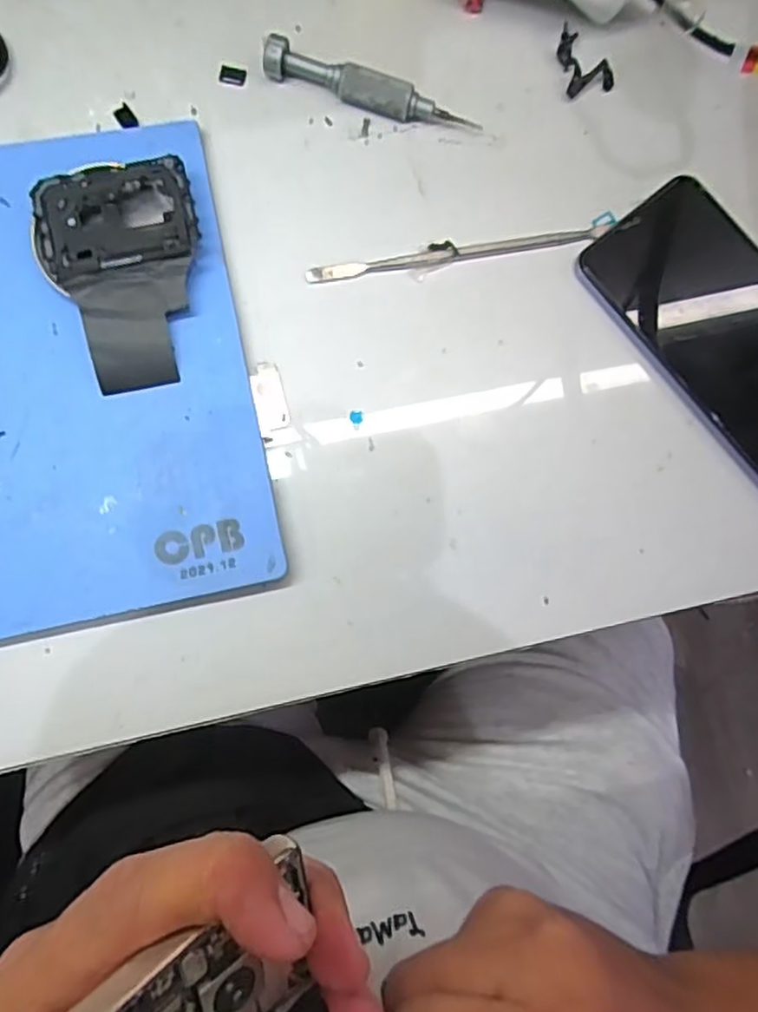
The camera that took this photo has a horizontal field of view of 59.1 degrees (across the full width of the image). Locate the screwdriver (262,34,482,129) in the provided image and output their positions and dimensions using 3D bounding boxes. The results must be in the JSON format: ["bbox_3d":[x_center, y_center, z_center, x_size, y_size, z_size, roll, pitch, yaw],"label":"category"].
[{"bbox_3d":[-0.004,-0.204,0.331,0.106,0.017,0.014,17,81,-2],"label":"screwdriver"}]

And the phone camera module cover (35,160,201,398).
[{"bbox_3d":[-0.114,-0.102,0.296,0.067,0.015,0.098,-4,82,-5],"label":"phone camera module cover"}]

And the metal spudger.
[{"bbox_3d":[0.041,-0.124,0.326,0.151,0.004,0.007,-11,83,-6],"label":"metal spudger"}]

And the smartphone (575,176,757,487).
[{"bbox_3d":[0.176,-0.080,0.323,0.078,0.012,0.162,-39,88,-4],"label":"smartphone"}]

